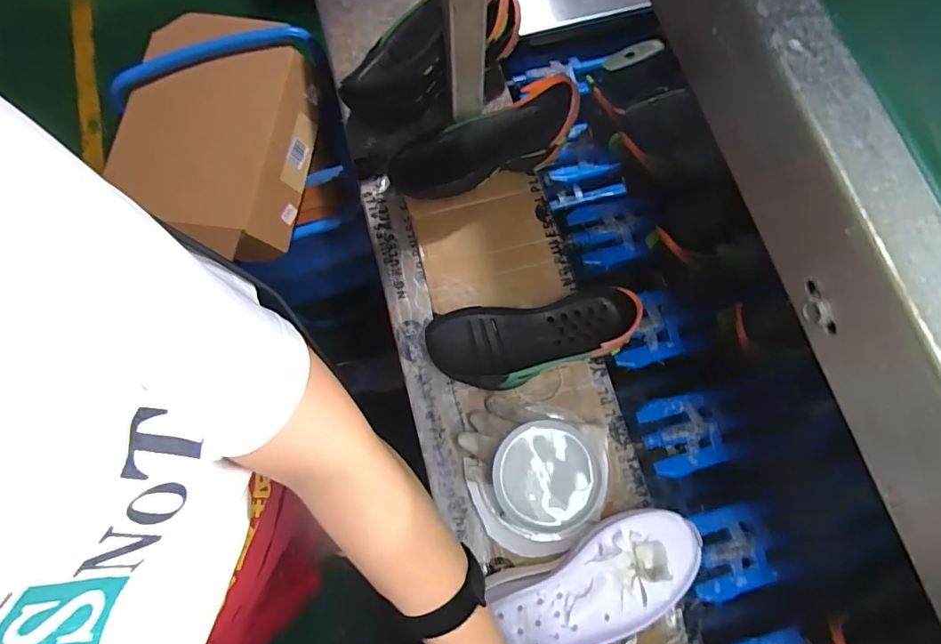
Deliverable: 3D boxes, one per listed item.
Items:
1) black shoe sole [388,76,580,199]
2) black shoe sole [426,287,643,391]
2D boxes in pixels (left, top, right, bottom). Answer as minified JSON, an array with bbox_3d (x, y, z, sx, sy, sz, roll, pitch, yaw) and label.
[{"bbox_3d":[0.013,-0.224,0.623,0.243,0.045,0.101,-24,77,6],"label":"black shoe sole"},{"bbox_3d":[0.073,0.021,0.593,0.241,0.054,0.100,-9,74,-2],"label":"black shoe sole"}]

